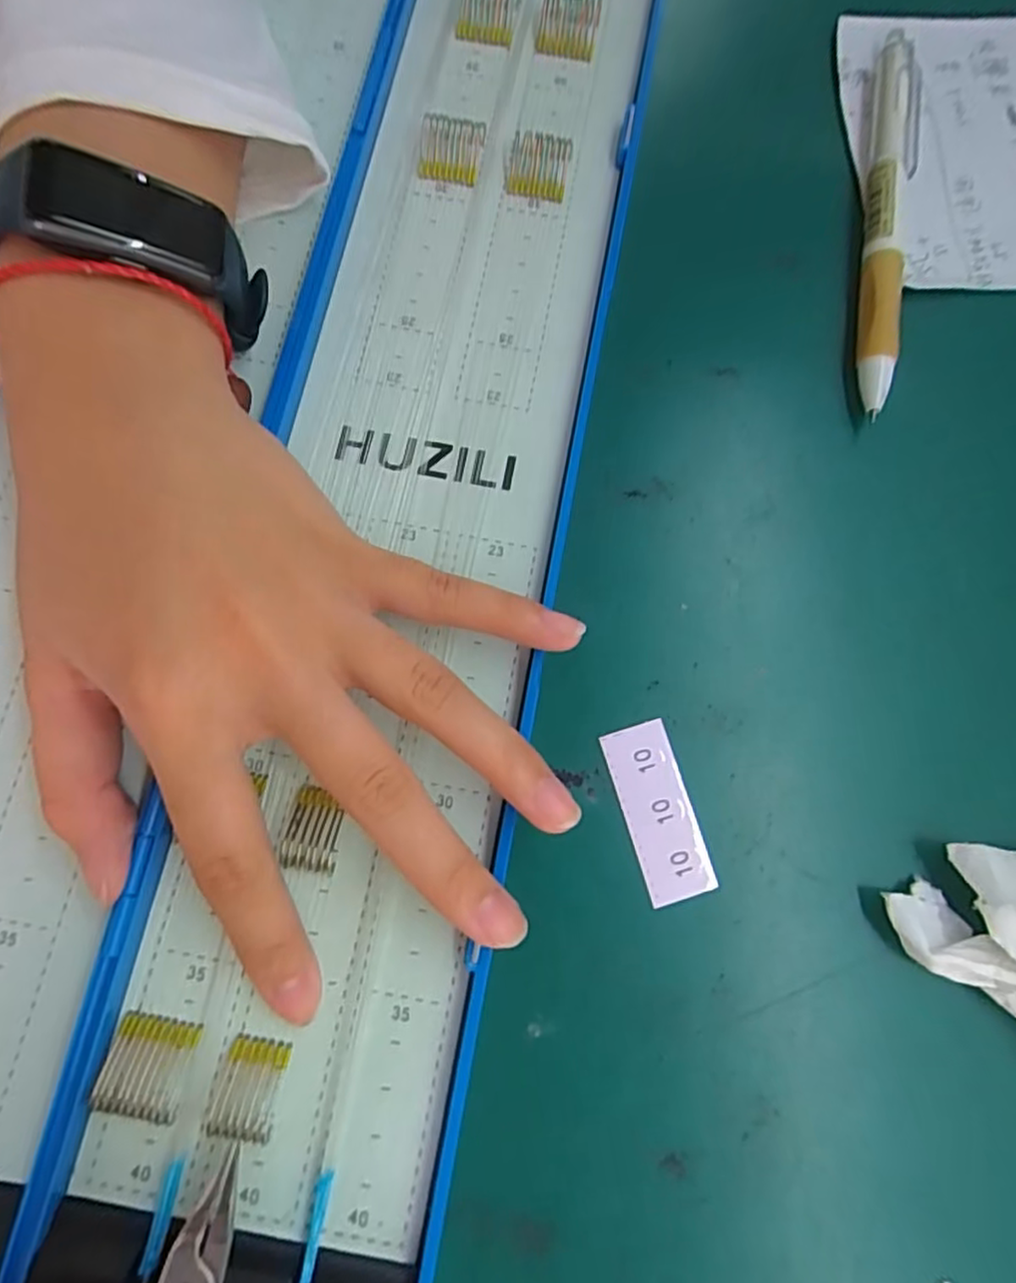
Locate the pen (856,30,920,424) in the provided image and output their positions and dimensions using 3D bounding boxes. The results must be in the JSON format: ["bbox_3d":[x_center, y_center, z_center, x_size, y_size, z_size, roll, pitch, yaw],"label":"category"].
[{"bbox_3d":[0.122,-0.136,0.214,0.015,0.011,0.139,11,77,3],"label":"pen"}]

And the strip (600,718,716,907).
[{"bbox_3d":[0.040,0.045,0.177,0.018,0.004,0.046,-16,78,-5],"label":"strip"}]

